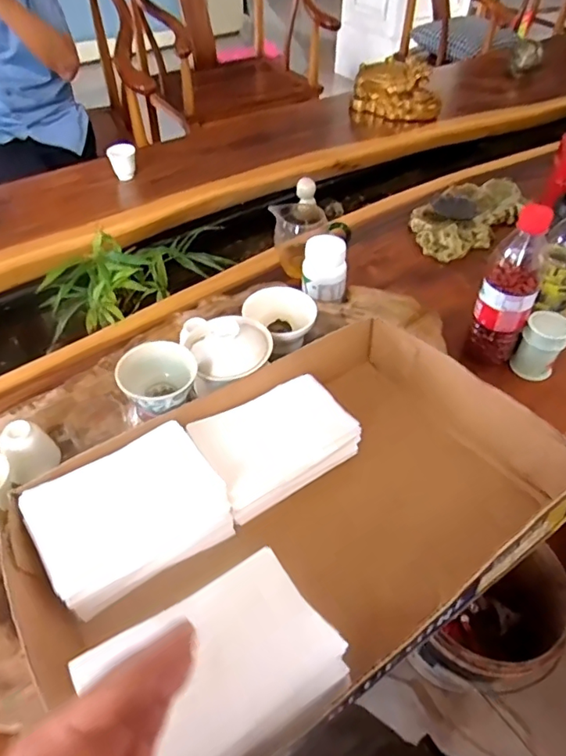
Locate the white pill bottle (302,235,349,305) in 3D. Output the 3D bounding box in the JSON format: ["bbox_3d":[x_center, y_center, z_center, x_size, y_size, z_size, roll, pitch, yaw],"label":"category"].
[{"bbox_3d":[0.057,-0.147,0.702,0.058,0.071,0.052,5,47,4],"label":"white pill bottle"}]

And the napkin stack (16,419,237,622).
[{"bbox_3d":[-0.129,0.117,0.447,0.149,0.046,0.110,-28,54,-24],"label":"napkin stack"}]

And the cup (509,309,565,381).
[{"bbox_3d":[0.329,-0.040,0.661,0.052,0.078,0.050,1,47,-1],"label":"cup"}]

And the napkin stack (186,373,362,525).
[{"bbox_3d":[-0.006,0.060,0.505,0.146,0.035,0.108,-24,52,-22],"label":"napkin stack"}]

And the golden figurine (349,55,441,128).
[{"bbox_3d":[0.268,-0.673,1.237,0.211,0.136,0.102,10,48,8],"label":"golden figurine"}]

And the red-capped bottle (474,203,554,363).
[{"bbox_3d":[0.273,-0.101,0.628,0.066,0.208,0.056,22,50,18],"label":"red-capped bottle"}]

